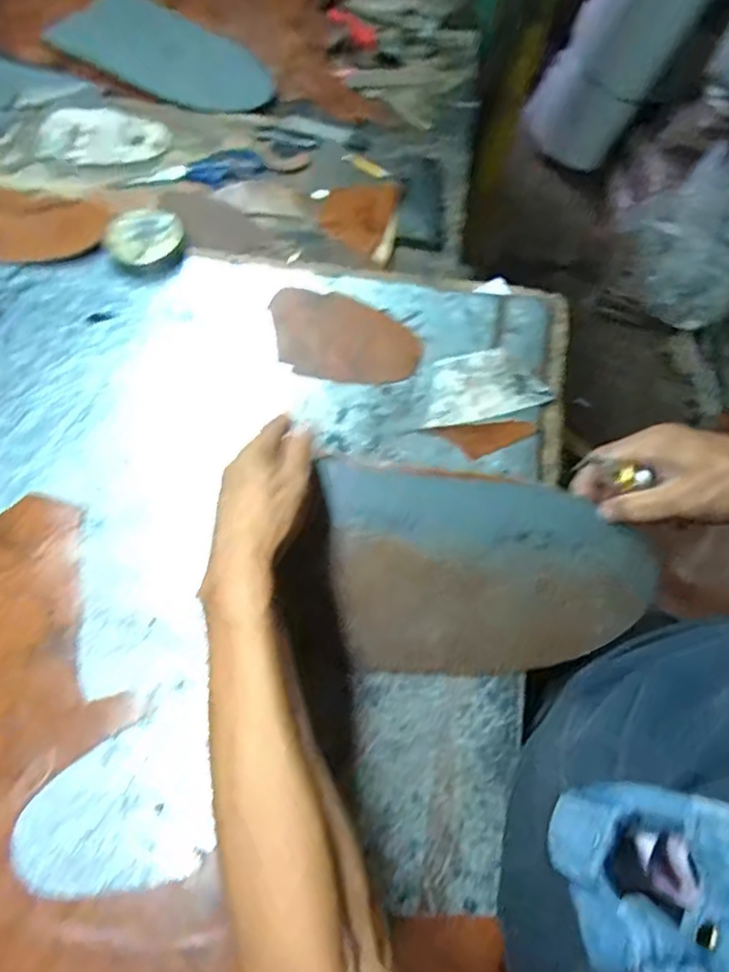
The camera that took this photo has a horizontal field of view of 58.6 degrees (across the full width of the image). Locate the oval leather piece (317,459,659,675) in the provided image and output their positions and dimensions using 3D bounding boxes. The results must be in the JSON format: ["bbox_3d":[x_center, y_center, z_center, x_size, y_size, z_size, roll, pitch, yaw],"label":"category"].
[{"bbox_3d":[0.088,0.069,0.488,0.235,0.016,0.150,7,101,2],"label":"oval leather piece"}]

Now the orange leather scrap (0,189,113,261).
[{"bbox_3d":[-0.359,-0.283,0.698,0.150,0.017,0.084,5,62,-1],"label":"orange leather scrap"}]

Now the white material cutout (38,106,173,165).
[{"bbox_3d":[-0.316,-0.431,0.797,0.150,0.012,0.094,1,62,-4],"label":"white material cutout"}]

